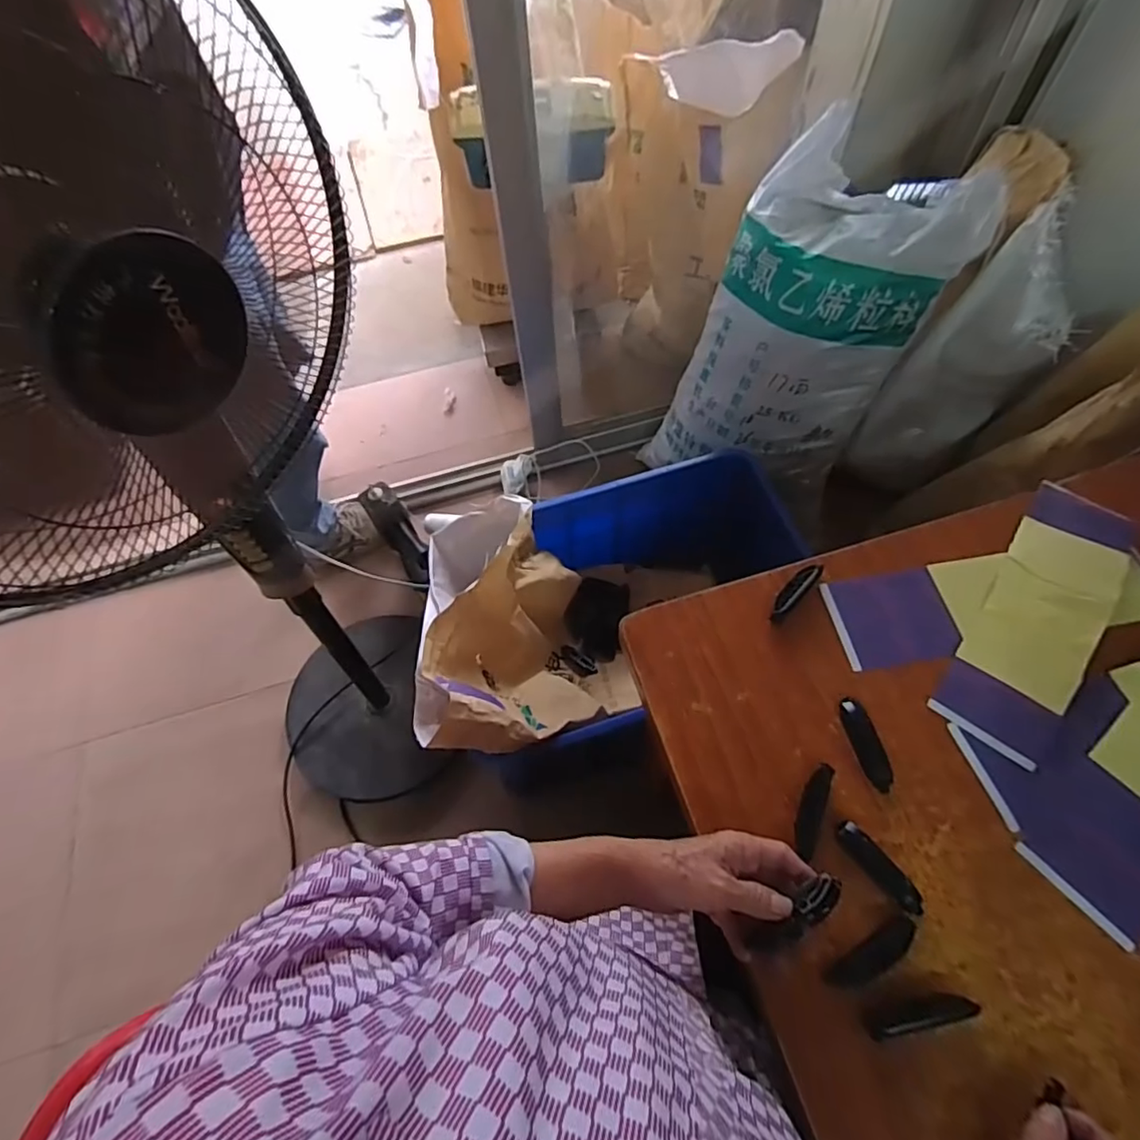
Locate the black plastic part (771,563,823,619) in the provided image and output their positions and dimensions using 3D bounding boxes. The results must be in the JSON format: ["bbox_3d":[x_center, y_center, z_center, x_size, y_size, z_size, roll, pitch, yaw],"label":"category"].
[{"bbox_3d":[0.228,0.020,0.599,0.075,0.017,0.019,-41,67,-17],"label":"black plastic part"}]

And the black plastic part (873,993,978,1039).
[{"bbox_3d":[0.256,0.324,0.431,0.078,0.008,0.019,-11,61,-3],"label":"black plastic part"}]

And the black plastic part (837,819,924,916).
[{"bbox_3d":[0.250,0.240,0.477,0.021,0.013,0.078,-35,65,-15],"label":"black plastic part"}]

